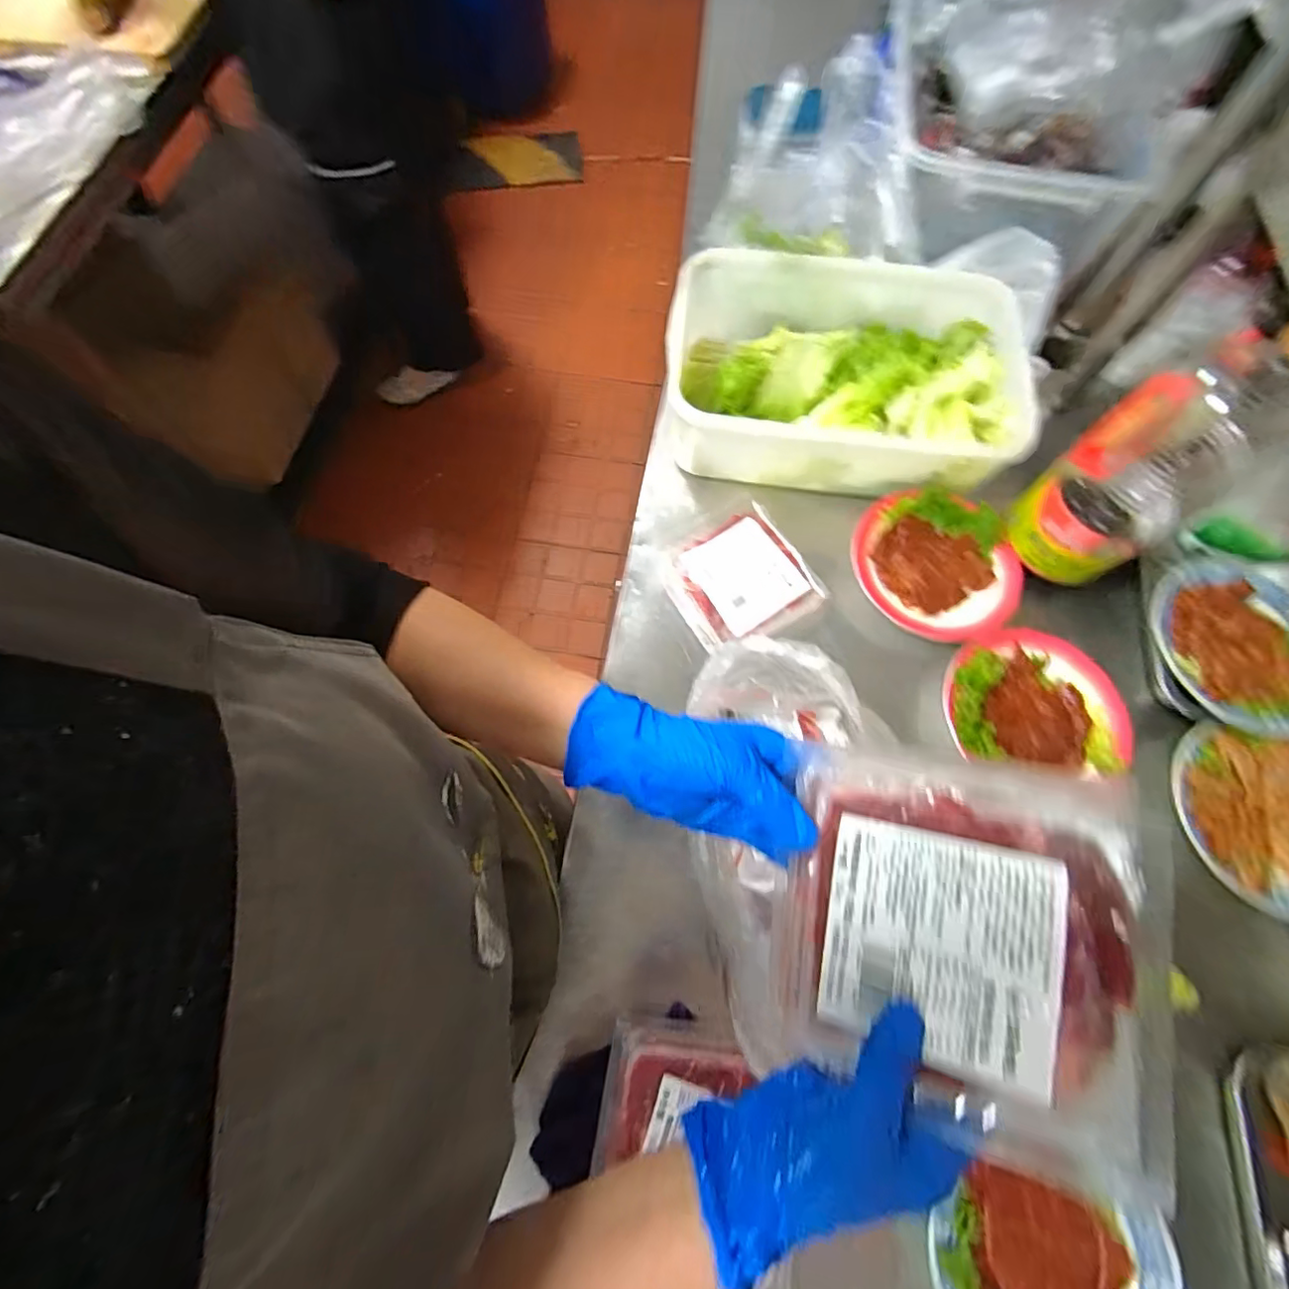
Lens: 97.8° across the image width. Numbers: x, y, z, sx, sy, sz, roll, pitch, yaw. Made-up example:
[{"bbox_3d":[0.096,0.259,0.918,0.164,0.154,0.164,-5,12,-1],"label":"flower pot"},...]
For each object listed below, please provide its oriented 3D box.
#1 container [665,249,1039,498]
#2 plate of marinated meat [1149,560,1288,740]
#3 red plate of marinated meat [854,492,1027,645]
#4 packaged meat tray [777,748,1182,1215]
[{"bbox_3d":[0.224,-0.292,0.620,0.390,0.098,0.237,7,69,1],"label":"container"},{"bbox_3d":[0.554,0.003,0.526,0.146,0.041,0.163,5,69,0],"label":"plate of marinated meat"},{"bbox_3d":[0.305,-0.086,0.586,0.148,0.035,0.168,-20,71,-9],"label":"red plate of marinated meat"},{"bbox_3d":[0.152,0.143,0.275,0.161,0.018,0.162,3,79,29],"label":"packaged meat tray"}]

